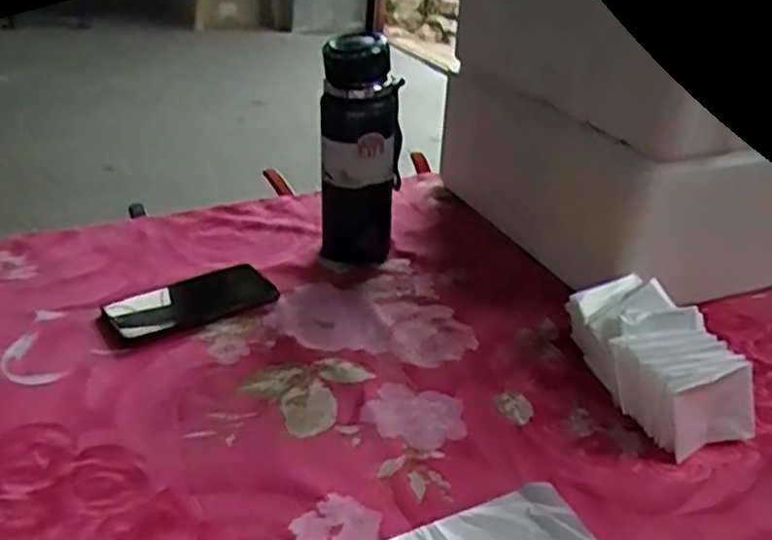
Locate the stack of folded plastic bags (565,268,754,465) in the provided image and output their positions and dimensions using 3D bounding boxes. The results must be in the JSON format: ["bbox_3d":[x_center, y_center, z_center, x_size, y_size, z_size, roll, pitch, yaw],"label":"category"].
[{"bbox_3d":[0.237,0.079,0.662,0.089,0.070,0.167,-8,31,-17],"label":"stack of folded plastic bags"}]

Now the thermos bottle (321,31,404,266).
[{"bbox_3d":[-0.027,-0.128,0.810,0.080,0.245,0.076,3,30,0],"label":"thermos bottle"}]

